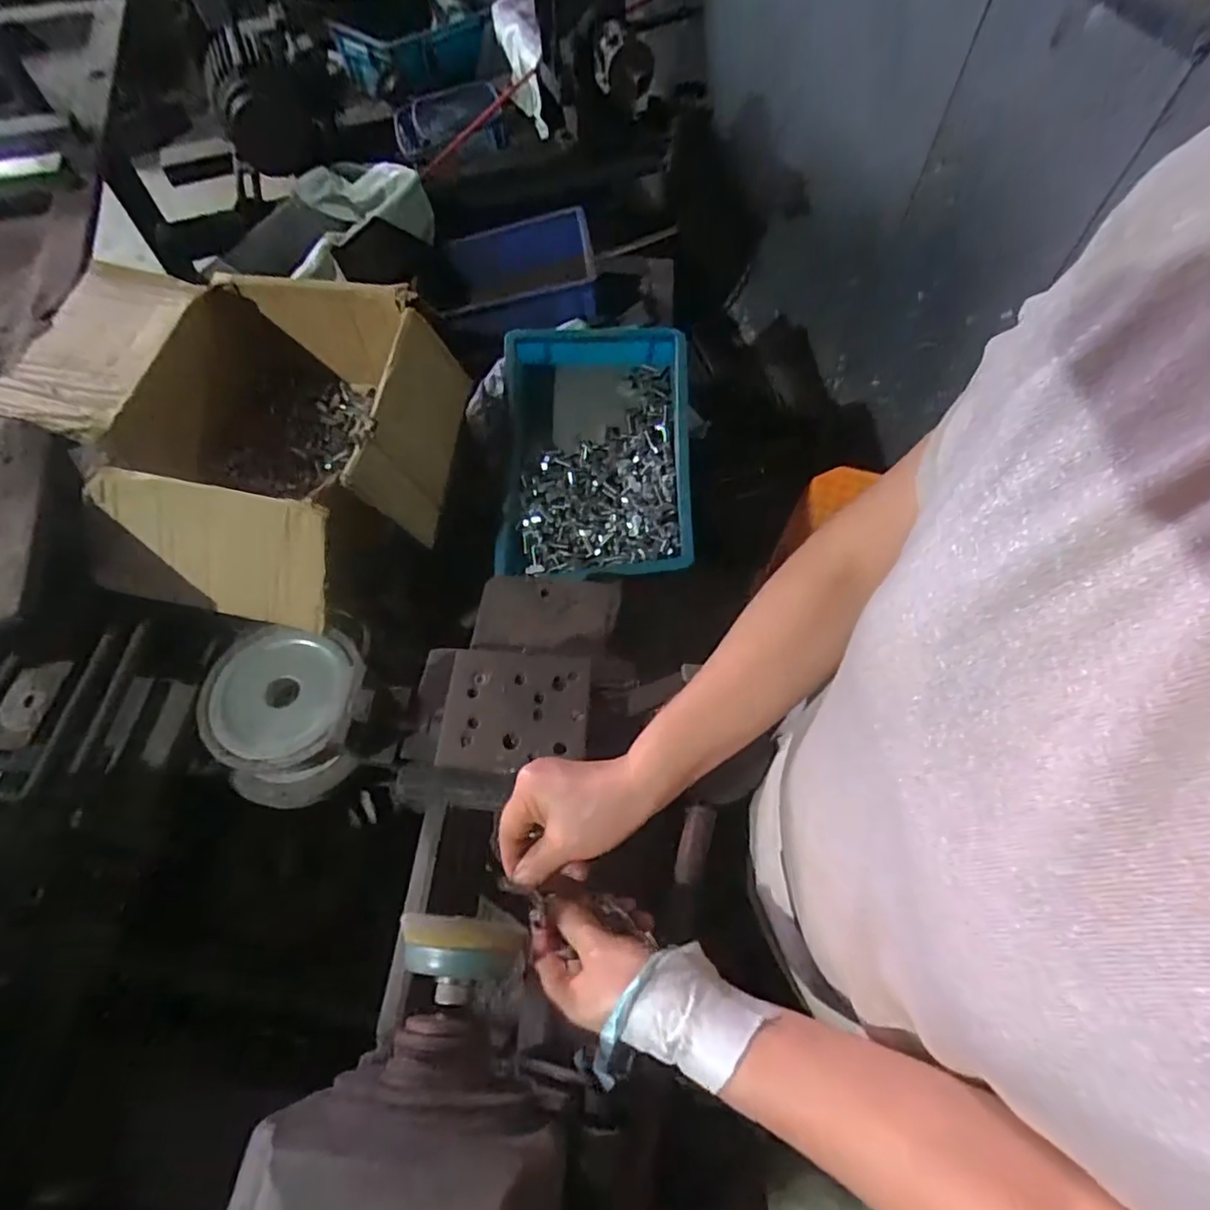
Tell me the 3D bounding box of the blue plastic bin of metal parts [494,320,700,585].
[{"bbox_3d":[-0.015,-0.207,0.832,0.255,0.094,0.371,2,61,2],"label":"blue plastic bin of metal parts"}]

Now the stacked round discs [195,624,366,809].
[{"bbox_3d":[-0.323,0.103,0.645,0.162,0.055,0.178,-37,67,-18],"label":"stacked round discs"}]

